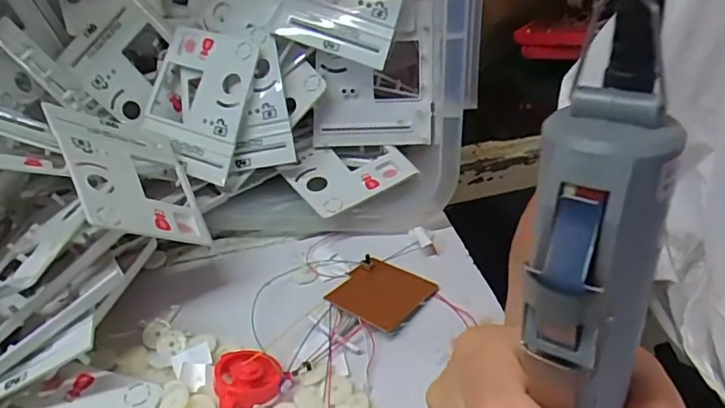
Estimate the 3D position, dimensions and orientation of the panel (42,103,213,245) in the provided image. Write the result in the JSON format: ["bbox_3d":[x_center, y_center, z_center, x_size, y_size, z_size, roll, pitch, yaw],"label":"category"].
[{"bbox_3d":[-0.194,-0.027,0.457,0.111,0.009,0.141,18,30,-51],"label":"panel"}]

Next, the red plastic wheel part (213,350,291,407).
[{"bbox_3d":[-0.083,0.122,0.388,0.049,0.018,0.050,-25,40,-29],"label":"red plastic wheel part"}]

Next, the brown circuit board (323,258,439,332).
[{"bbox_3d":[0.015,0.073,0.456,0.073,0.006,0.066,19,40,29],"label":"brown circuit board"}]

